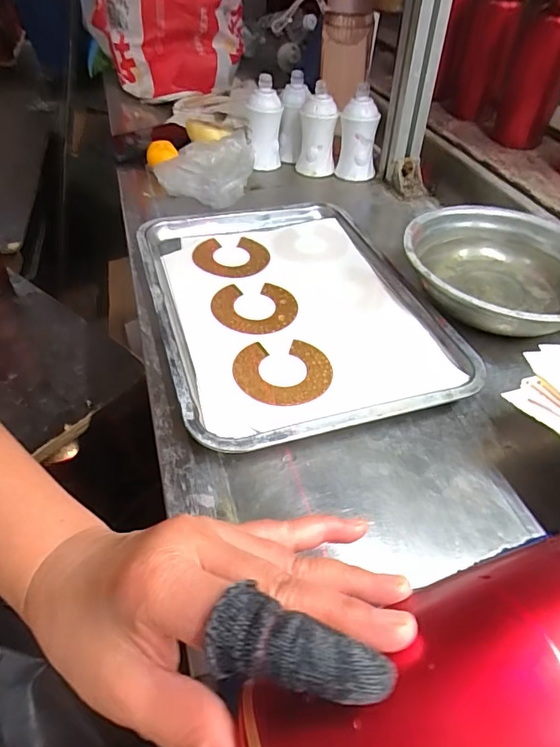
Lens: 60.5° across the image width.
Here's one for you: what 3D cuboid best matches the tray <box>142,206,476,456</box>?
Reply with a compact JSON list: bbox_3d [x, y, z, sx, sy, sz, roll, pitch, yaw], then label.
[{"bbox_3d":[0.007,-0.079,0.474,0.251,0.026,0.334,-13,47,-13],"label":"tray"}]

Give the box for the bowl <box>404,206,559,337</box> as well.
[{"bbox_3d":[0.228,-0.107,0.491,0.194,0.045,0.195,-1,47,1],"label":"bowl"}]

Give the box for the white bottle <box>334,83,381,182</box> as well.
[{"bbox_3d":[0.112,-0.343,0.691,0.054,0.106,0.052,3,47,5],"label":"white bottle"}]

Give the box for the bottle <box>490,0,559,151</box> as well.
[{"bbox_3d":[0.387,-0.460,0.724,0.079,0.192,0.092,14,47,13],"label":"bottle"}]

